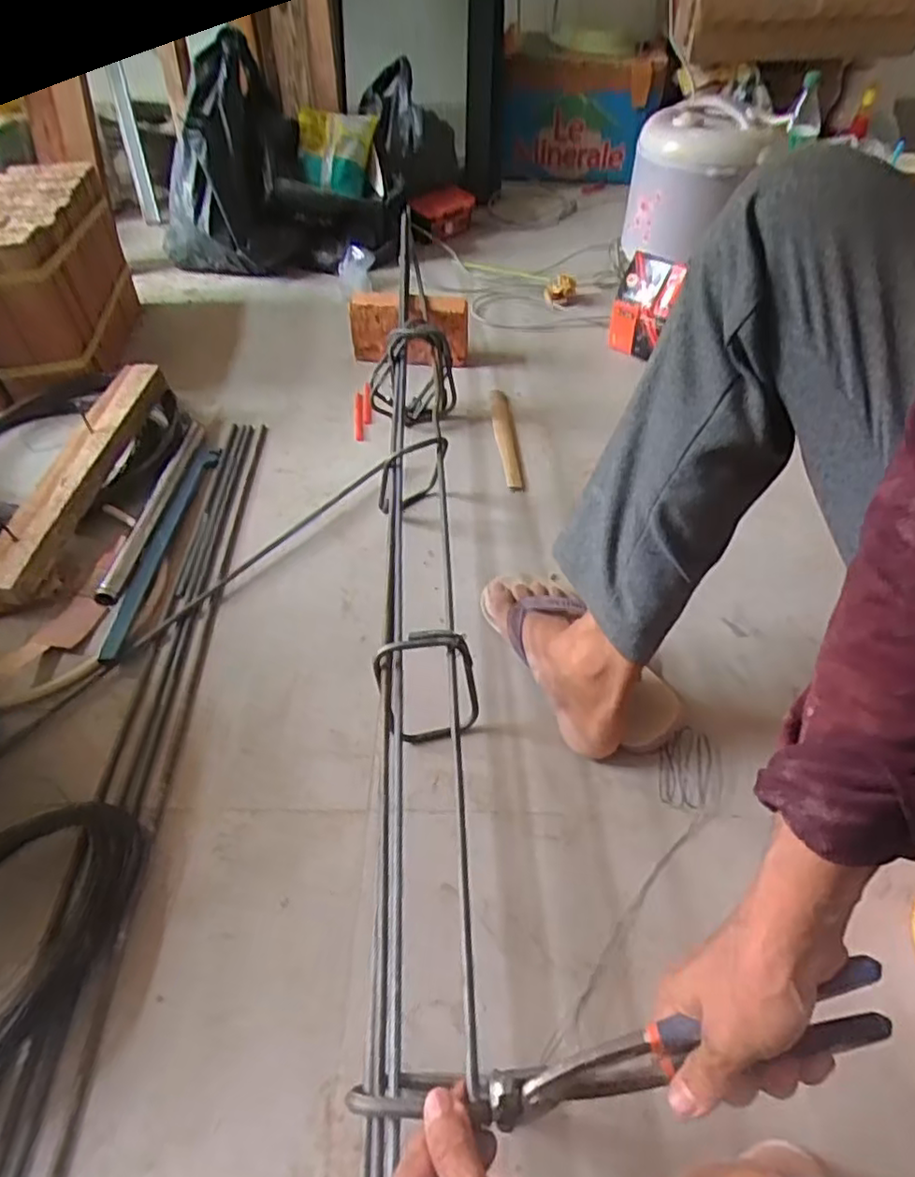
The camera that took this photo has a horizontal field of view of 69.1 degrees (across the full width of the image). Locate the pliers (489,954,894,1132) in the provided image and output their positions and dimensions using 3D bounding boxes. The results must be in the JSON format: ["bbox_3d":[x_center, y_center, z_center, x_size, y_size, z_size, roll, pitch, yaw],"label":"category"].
[{"bbox_3d":[0.124,0.252,0.365,0.220,0.046,0.033,-16,51,4],"label":"pliers"}]

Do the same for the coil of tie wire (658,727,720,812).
[{"bbox_3d":[0.223,0.171,0.635,0.057,0.013,0.074,5,50,6],"label":"coil of tie wire"}]

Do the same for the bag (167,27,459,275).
[{"bbox_3d":[-0.279,-0.810,1.275,0.572,0.325,0.247,-5,50,-3],"label":"bag"}]

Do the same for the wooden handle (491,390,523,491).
[{"bbox_3d":[0.071,-0.224,0.981,0.029,0.022,0.231,-4,50,-2],"label":"wooden handle"}]

